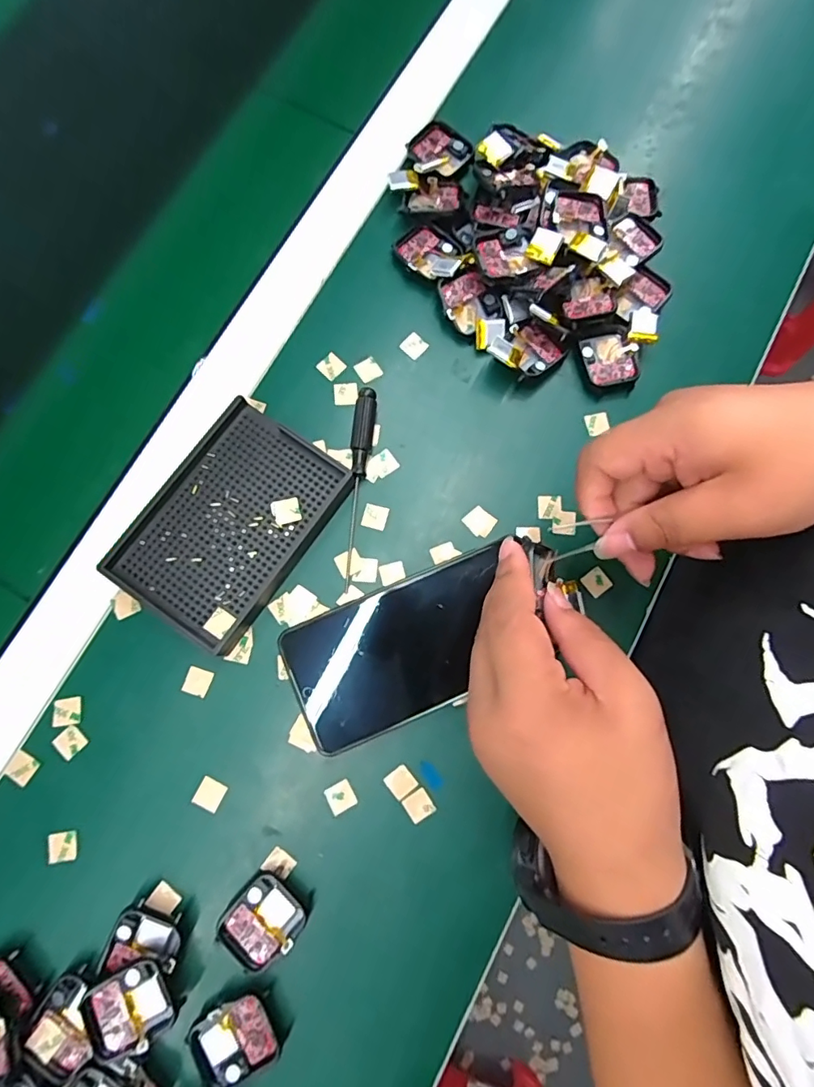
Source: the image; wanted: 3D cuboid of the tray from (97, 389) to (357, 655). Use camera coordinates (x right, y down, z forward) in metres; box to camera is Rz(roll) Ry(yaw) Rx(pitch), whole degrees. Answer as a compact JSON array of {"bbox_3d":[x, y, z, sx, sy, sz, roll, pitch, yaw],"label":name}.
[{"bbox_3d":[-0.110,-0.013,0.320,0.092,0.020,0.136,34,81,6],"label":"tray"}]

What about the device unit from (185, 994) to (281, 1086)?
[{"bbox_3d":[-0.092,0.265,0.272,0.042,0.013,0.037,-21,80,-4],"label":"device unit"}]

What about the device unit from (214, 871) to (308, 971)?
[{"bbox_3d":[-0.080,0.210,0.283,0.038,0.011,0.042,38,81,7],"label":"device unit"}]

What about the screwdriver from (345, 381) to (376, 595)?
[{"bbox_3d":[-0.032,-0.037,0.327,0.013,0.015,0.129,6,79,1],"label":"screwdriver"}]

